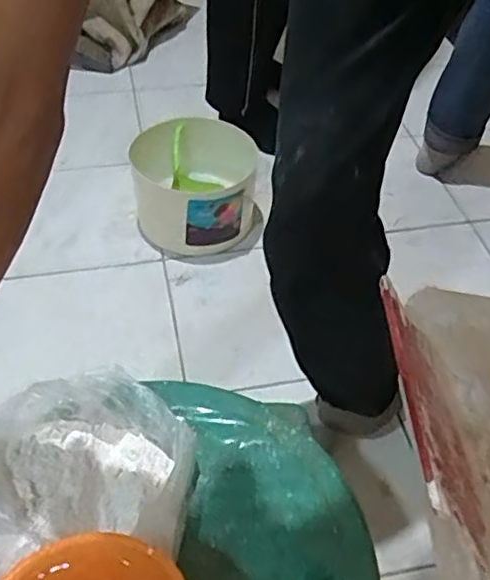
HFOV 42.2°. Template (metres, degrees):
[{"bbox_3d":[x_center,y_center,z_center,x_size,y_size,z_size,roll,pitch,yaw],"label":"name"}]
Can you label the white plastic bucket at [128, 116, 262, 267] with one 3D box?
[{"bbox_3d":[-0.088,-0.174,1.169,0.215,0.166,0.226,1,46,-1],"label":"white plastic bucket"}]

